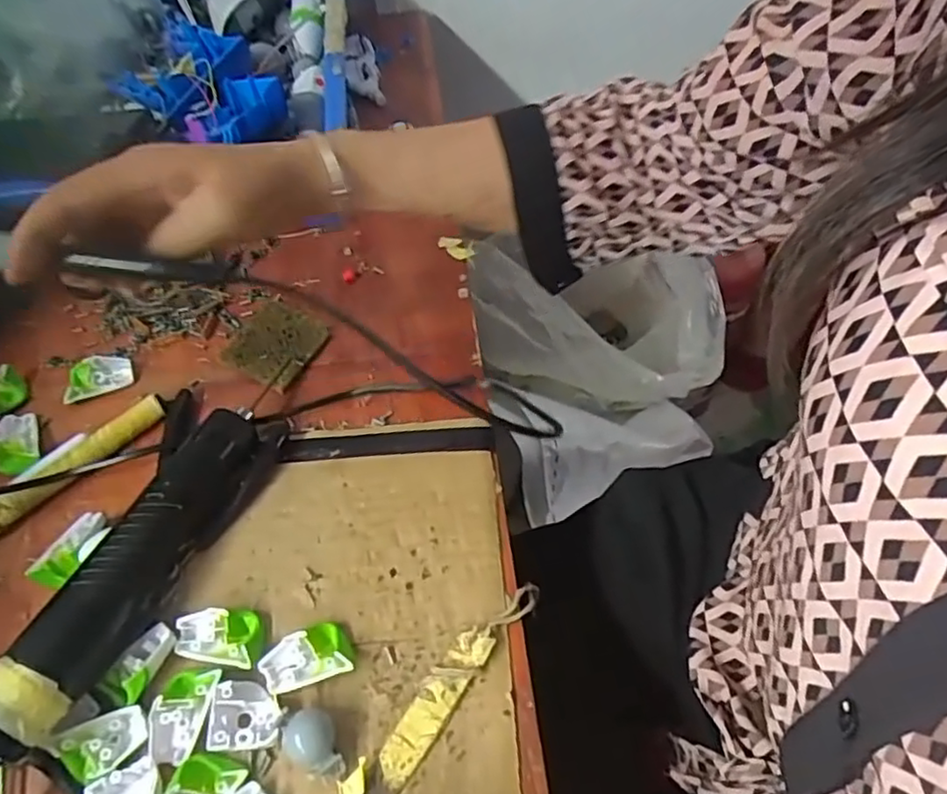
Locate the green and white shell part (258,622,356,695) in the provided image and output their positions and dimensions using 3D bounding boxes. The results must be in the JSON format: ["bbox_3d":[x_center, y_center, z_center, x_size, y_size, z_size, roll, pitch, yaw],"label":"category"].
[{"bbox_3d":[-0.086,0.133,0.336,0.045,0.015,0.027,-15,56,-5],"label":"green and white shell part"}]

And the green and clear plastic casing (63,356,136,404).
[{"bbox_3d":[-0.256,-0.013,0.446,0.042,0.018,0.026,-17,56,-7],"label":"green and clear plastic casing"}]

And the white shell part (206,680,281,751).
[{"bbox_3d":[-0.112,0.155,0.320,0.031,0.012,0.031,-8,56,0],"label":"white shell part"}]

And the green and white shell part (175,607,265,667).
[{"bbox_3d":[-0.133,0.124,0.342,0.044,0.013,0.028,4,57,7],"label":"green and white shell part"}]

